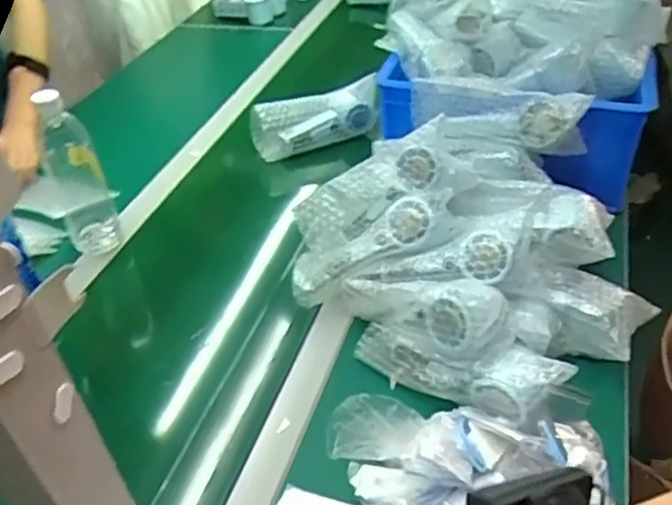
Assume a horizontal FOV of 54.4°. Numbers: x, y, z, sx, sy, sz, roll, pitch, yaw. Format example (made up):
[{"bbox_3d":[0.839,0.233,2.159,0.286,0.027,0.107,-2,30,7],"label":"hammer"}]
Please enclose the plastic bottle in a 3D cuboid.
[{"bbox_3d":[-0.334,-0.105,0.839,0.074,0.221,0.071,-21,43,-20],"label":"plastic bottle"}]

